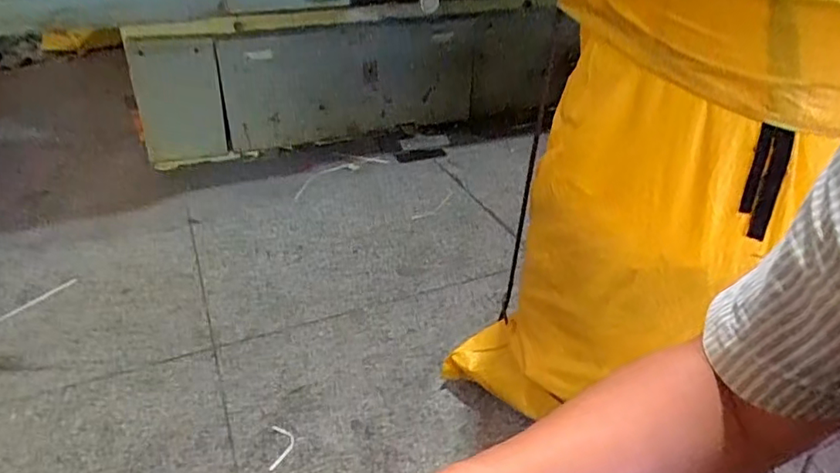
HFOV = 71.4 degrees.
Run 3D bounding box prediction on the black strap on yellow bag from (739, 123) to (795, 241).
[{"bbox_3d":[0.495,-0.076,0.842,0.045,0.164,0.007,7,26,13],"label":"black strap on yellow bag"}]

